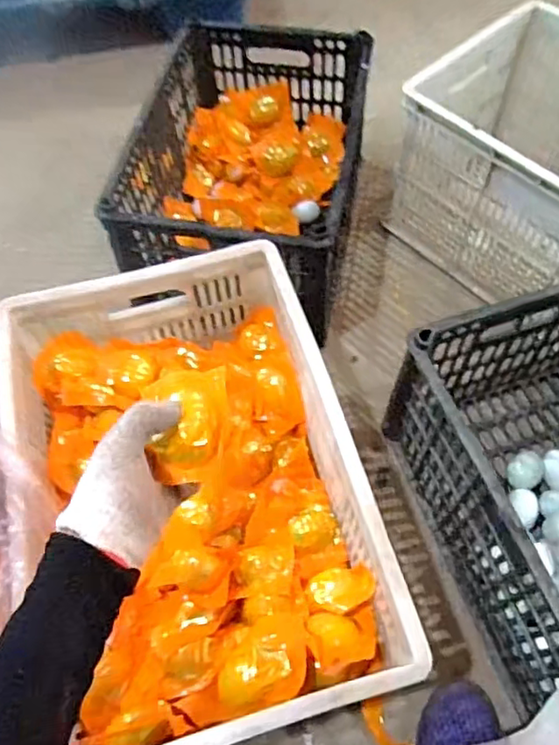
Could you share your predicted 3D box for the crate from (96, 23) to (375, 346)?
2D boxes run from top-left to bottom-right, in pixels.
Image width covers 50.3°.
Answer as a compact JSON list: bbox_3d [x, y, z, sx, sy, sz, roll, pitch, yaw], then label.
[{"bbox_3d":[-0.040,-0.309,0.941,0.307,0.218,0.450,8,60,7],"label":"crate"}]

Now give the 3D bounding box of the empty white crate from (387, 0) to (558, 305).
[{"bbox_3d":[0.434,-0.273,0.874,0.326,0.251,0.464,-36,64,-17],"label":"empty white crate"}]

